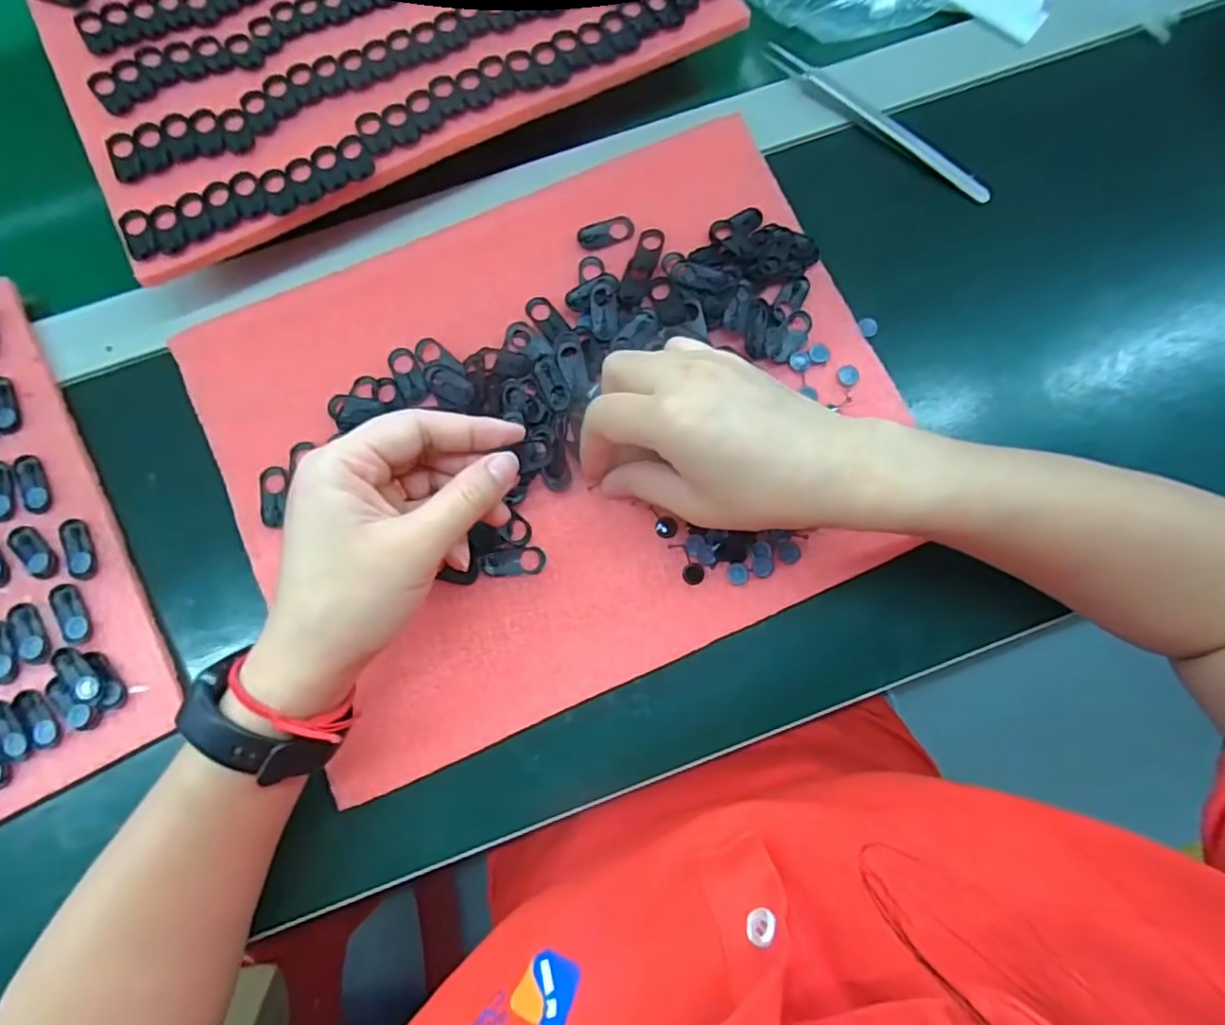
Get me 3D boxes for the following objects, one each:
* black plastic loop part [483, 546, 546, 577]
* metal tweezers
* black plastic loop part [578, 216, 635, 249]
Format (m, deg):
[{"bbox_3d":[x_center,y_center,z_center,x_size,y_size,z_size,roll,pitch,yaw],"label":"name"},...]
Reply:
[{"bbox_3d":[-0.049,0.025,0.308,0.031,0.004,0.013,-8,80,-1],"label":"black plastic loop part"},{"bbox_3d":[0.156,-0.231,0.363,0.155,0.008,0.012,37,82,7],"label":"metal tweezers"},{"bbox_3d":[-0.003,-0.155,0.340,0.031,0.004,0.015,-20,80,-3],"label":"black plastic loop part"}]

